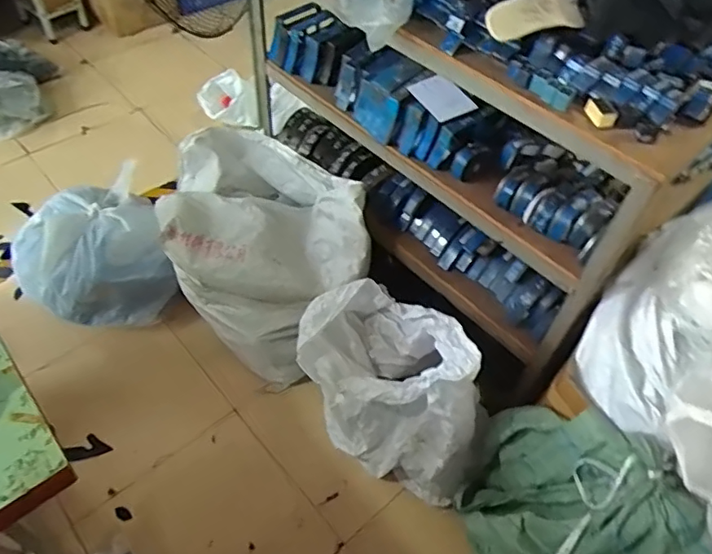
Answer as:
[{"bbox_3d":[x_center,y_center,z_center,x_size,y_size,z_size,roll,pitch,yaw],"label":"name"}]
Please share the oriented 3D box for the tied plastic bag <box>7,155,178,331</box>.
[{"bbox_3d":[-0.765,-0.059,1.647,0.388,0.311,0.350,-19,57,-15],"label":"tied plastic bag"}]

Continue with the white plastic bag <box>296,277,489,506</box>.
[{"bbox_3d":[0.087,0.267,1.389,0.328,0.582,0.515,-23,59,-18],"label":"white plastic bag"}]

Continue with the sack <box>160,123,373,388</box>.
[{"bbox_3d":[-0.267,-0.080,1.604,0.571,0.544,0.435,35,60,21],"label":"sack"}]

